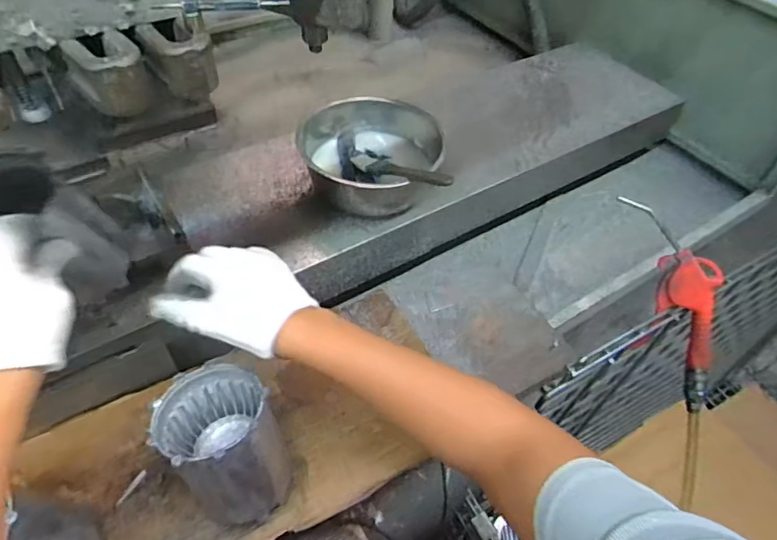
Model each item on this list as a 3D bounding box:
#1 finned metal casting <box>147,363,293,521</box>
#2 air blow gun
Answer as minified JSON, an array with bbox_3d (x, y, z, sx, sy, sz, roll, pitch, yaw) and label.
[{"bbox_3d":[-0.147,0.157,0.465,0.091,0.125,0.109,-16,51,-14],"label":"finned metal casting"},{"bbox_3d":[0.339,0.034,0.587,0.053,0.255,0.053,-19,8,-17],"label":"air blow gun"}]

